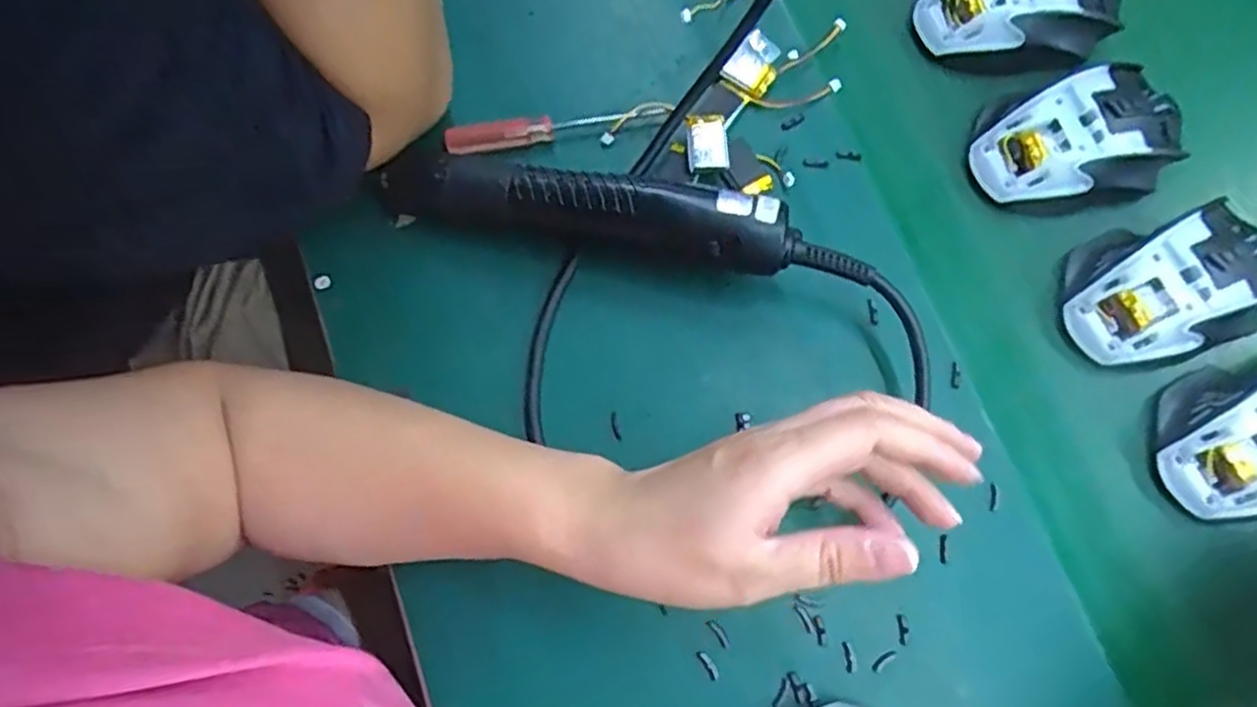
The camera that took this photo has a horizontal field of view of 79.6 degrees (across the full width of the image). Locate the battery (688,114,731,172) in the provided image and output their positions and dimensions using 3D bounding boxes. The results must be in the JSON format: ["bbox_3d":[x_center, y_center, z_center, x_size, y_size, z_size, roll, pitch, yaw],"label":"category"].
[{"bbox_3d":[0.042,-0.112,0.398,0.021,0.006,0.029,-6,82,3],"label":"battery"}]

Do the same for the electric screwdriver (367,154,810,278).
[{"bbox_3d":[-0.021,-0.069,0.375,0.206,0.048,0.036,11,76,2],"label":"electric screwdriver"}]

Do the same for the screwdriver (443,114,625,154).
[{"bbox_3d":[-0.051,-0.121,0.405,0.093,0.018,0.011,-11,76,-4],"label":"screwdriver"}]

